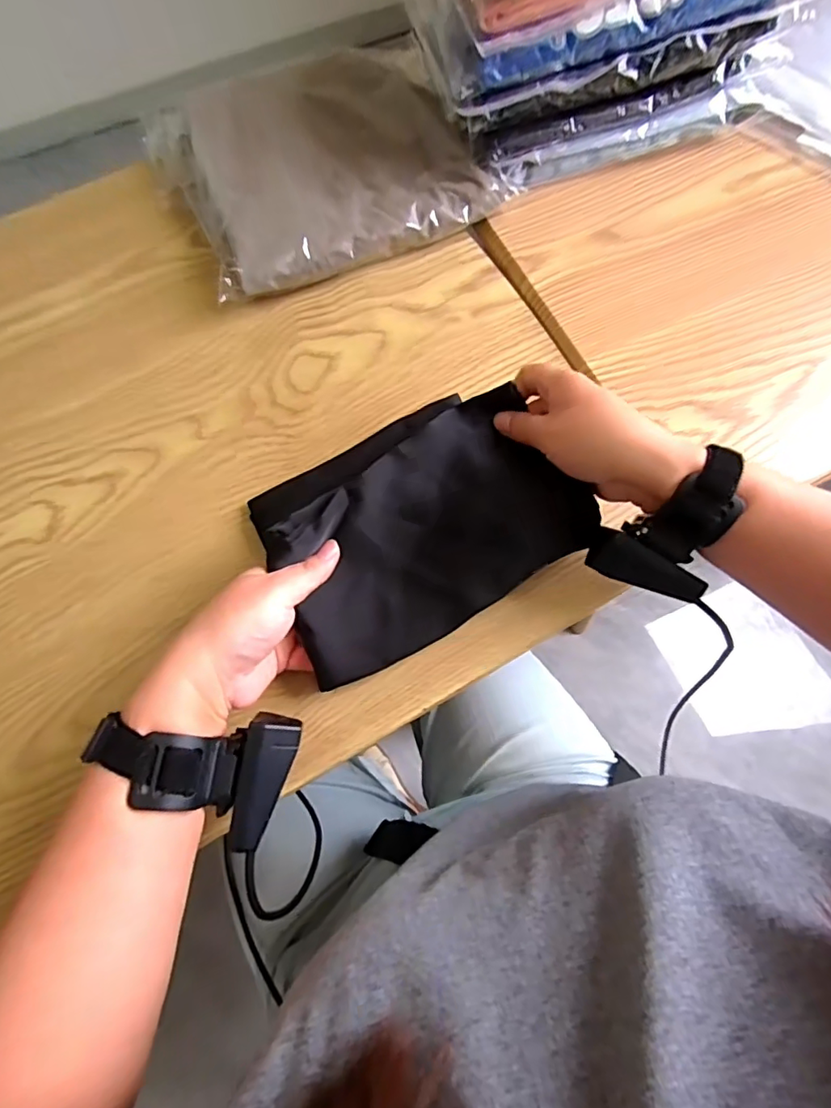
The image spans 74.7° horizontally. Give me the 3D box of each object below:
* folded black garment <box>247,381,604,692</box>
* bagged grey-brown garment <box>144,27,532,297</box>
[{"bbox_3d":[-0.001,-0.029,0.364,0.199,0.063,0.155,-29,73,-7],"label":"folded black garment"},{"bbox_3d":[-0.091,-0.361,0.497,0.261,0.043,0.254,-25,73,-6],"label":"bagged grey-brown garment"}]

